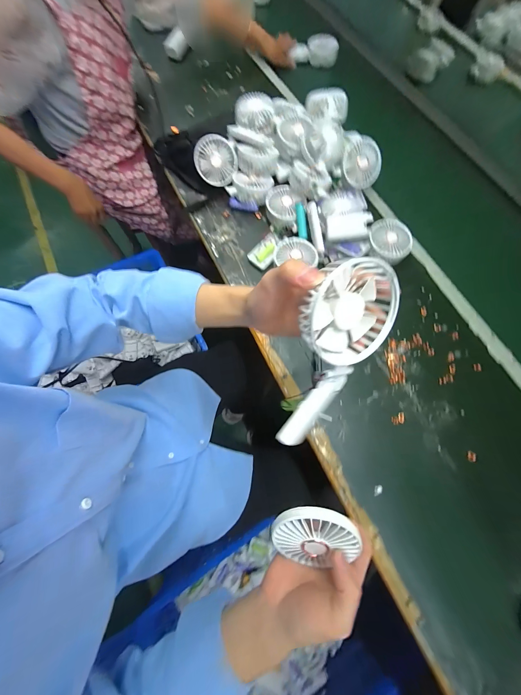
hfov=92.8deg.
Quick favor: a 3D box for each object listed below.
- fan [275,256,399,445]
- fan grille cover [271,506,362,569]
[{"bbox_3d":[0.067,0.011,0.233,0.090,0.032,0.177,-5,116,-25],"label":"fan"},{"bbox_3d":[0.053,0.192,0.247,0.079,0.013,0.082,-4,107,12],"label":"fan grille cover"}]

